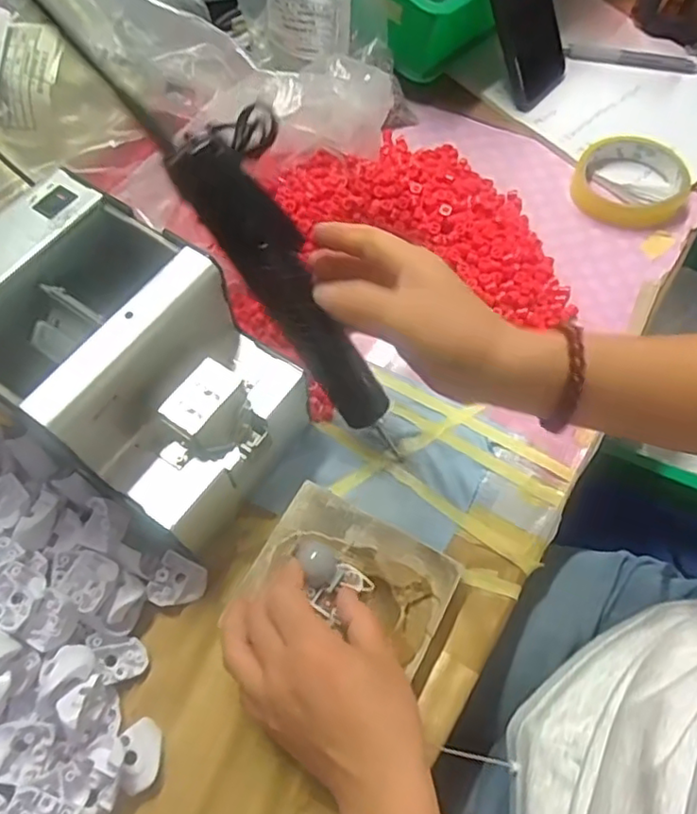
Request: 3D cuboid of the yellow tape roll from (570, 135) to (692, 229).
[{"bbox_3d":[0.247,-0.198,0.540,0.091,0.029,0.087,0,64,-1],"label":"yellow tape roll"}]

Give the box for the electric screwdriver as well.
[{"bbox_3d":[-0.026,-0.059,0.387,0.041,0.027,0.229,-43,115,-19],"label":"electric screwdriver"}]

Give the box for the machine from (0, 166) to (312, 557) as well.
[{"bbox_3d":[-0.134,-0.023,0.382,0.186,0.138,0.128,32,68,14],"label":"machine"}]

